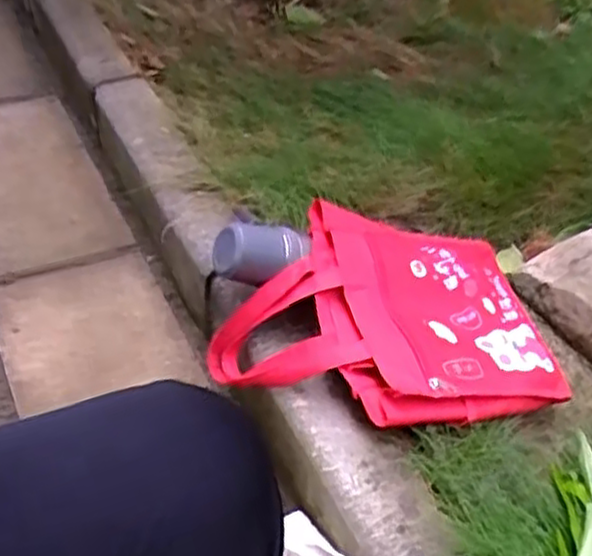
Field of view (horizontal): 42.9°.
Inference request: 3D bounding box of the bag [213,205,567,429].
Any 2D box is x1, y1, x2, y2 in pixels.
[{"bbox_3d":[0.105,0.045,0.850,0.386,0.097,0.268,-8,45,-14],"label":"bag"}]

